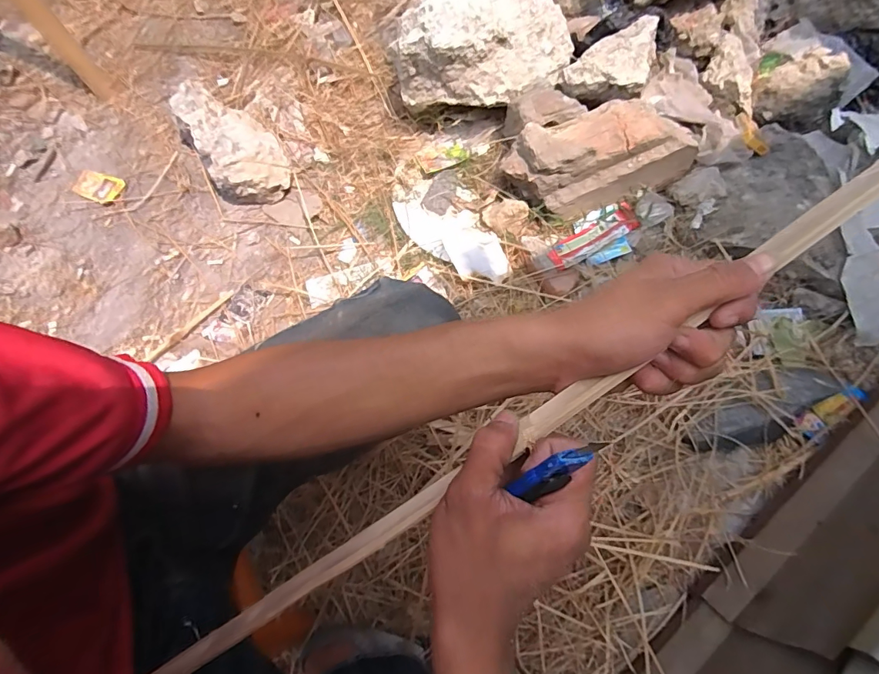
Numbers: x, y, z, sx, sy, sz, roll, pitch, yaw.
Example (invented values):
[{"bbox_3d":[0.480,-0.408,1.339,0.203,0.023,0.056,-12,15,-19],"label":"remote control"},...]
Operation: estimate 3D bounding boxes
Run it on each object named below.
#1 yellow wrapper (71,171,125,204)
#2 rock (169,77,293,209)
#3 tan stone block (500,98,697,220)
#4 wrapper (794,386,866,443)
[{"bbox_3d":[-0.757,-0.334,0.981,0.090,0.025,0.064,17,71,5],"label":"yellow wrapper"},{"bbox_3d":[-0.449,-0.424,0.963,0.171,0.105,0.264,-27,73,-10],"label":"rock"},{"bbox_3d":[0.316,-0.360,0.880,0.340,0.113,0.168,-21,72,-8],"label":"tan stone block"},{"bbox_3d":[0.707,0.135,0.801,0.138,0.024,0.041,-31,74,-11],"label":"wrapper"}]

